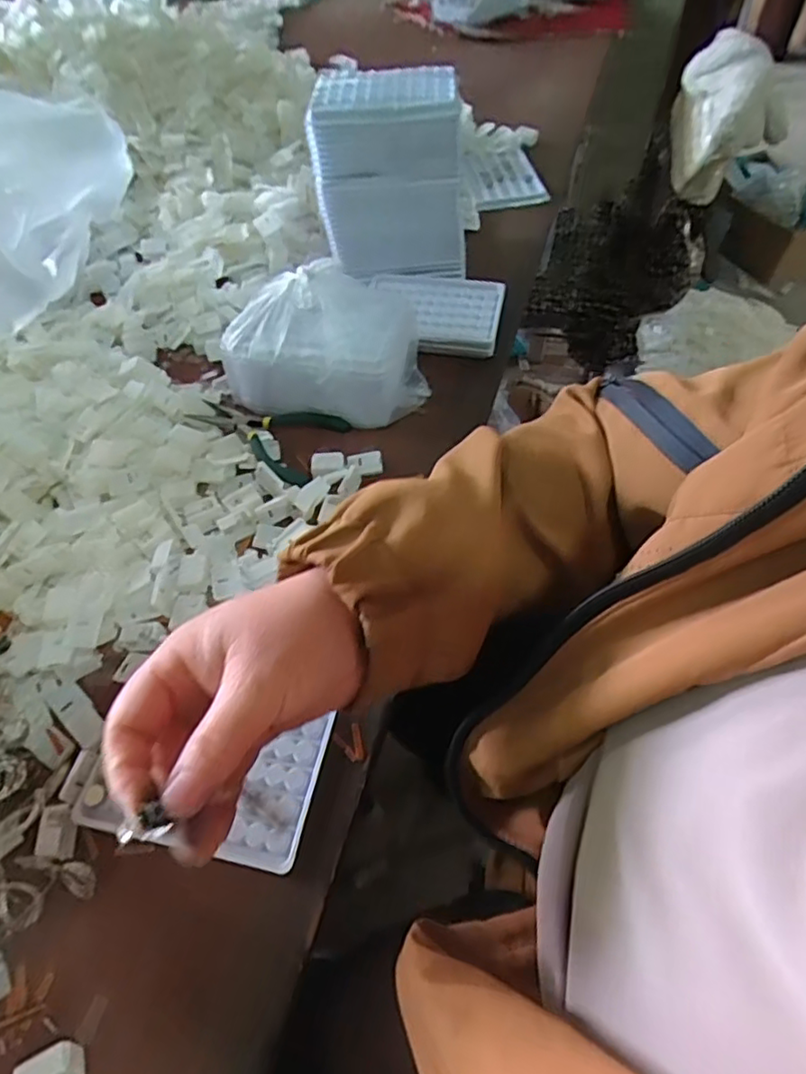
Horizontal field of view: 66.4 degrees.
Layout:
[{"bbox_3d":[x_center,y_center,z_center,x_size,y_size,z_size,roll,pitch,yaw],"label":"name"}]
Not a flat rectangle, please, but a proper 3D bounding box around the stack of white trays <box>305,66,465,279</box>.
[{"bbox_3d":[-0.009,-0.336,0.573,0.136,0.141,0.088,0,55,2],"label":"stack of white trays"}]

